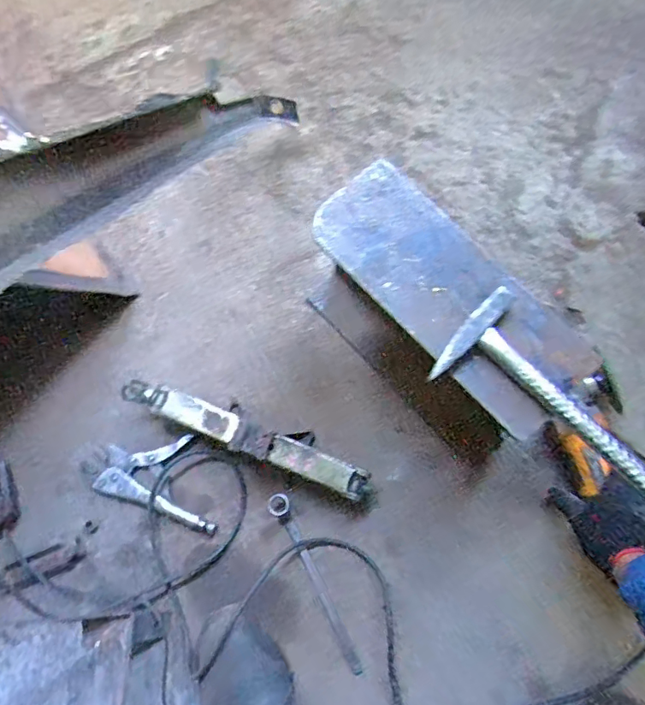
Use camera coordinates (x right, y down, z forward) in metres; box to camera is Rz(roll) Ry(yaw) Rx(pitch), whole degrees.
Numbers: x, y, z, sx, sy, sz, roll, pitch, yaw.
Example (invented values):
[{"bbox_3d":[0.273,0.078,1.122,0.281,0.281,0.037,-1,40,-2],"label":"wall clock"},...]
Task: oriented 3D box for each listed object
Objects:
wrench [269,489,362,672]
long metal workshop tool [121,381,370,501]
[{"bbox_3d":[-0.008,0.312,0.689,0.026,0.036,0.252,-27,77,-5],"label":"wrench"},{"bbox_3d":[-0.107,0.108,0.705,0.364,0.083,0.062,22,78,6],"label":"long metal workshop tool"}]

